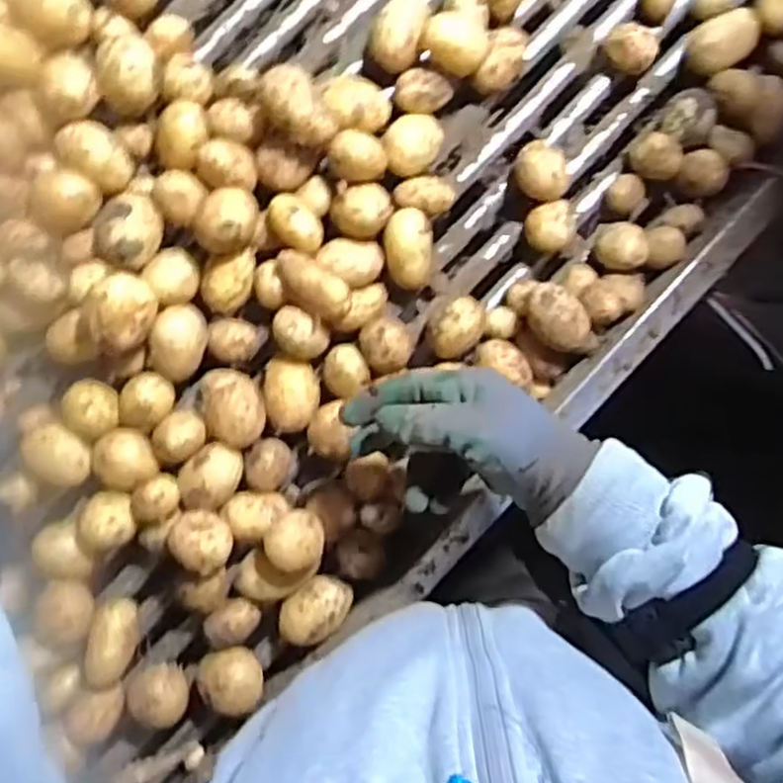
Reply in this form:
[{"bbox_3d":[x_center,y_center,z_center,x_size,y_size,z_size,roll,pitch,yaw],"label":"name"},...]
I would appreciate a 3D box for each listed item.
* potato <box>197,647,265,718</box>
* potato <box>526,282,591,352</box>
[{"bbox_3d":[-0.126,0.223,0.596,0.050,0.042,0.048,0,95,-4],"label":"potato"},{"bbox_3d":[0.131,-0.056,0.591,0.058,0.031,0.037,42,91,-7],"label":"potato"}]

